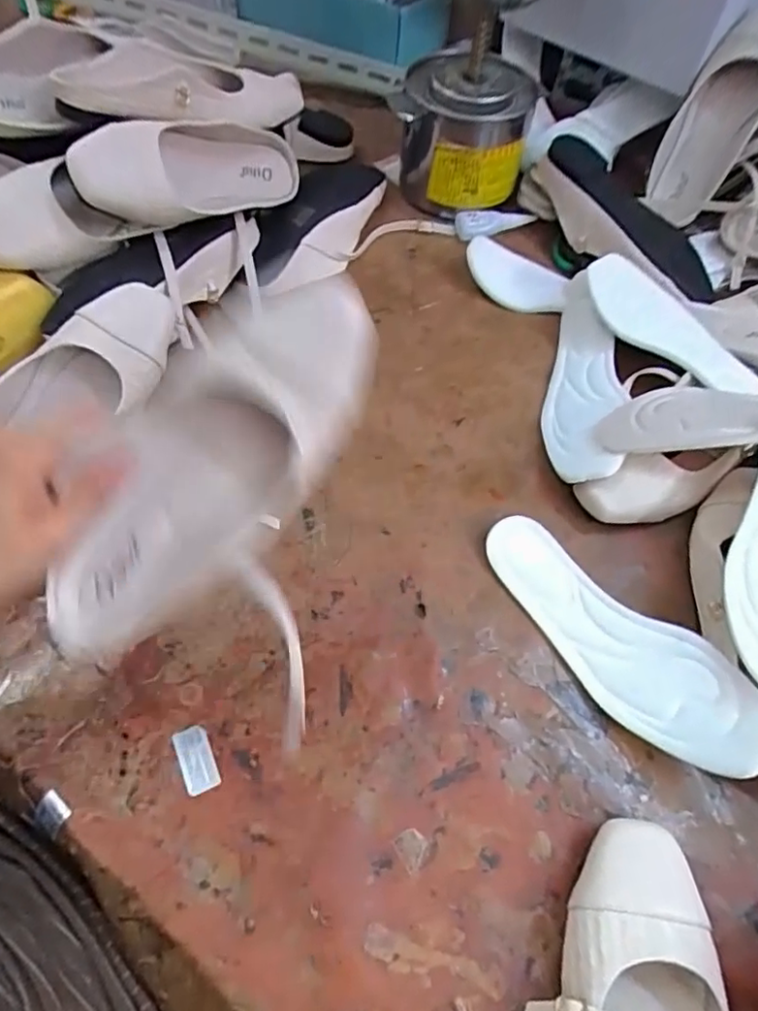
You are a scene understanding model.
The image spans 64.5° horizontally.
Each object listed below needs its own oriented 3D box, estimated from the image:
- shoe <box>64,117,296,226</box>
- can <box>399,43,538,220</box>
[{"bbox_3d":[-0.158,-0.302,0.545,0.068,0.063,0.234,41,48,20],"label":"shoe"},{"bbox_3d":[0.087,-0.397,0.650,0.140,0.126,0.120,3,59,-1],"label":"can"}]

